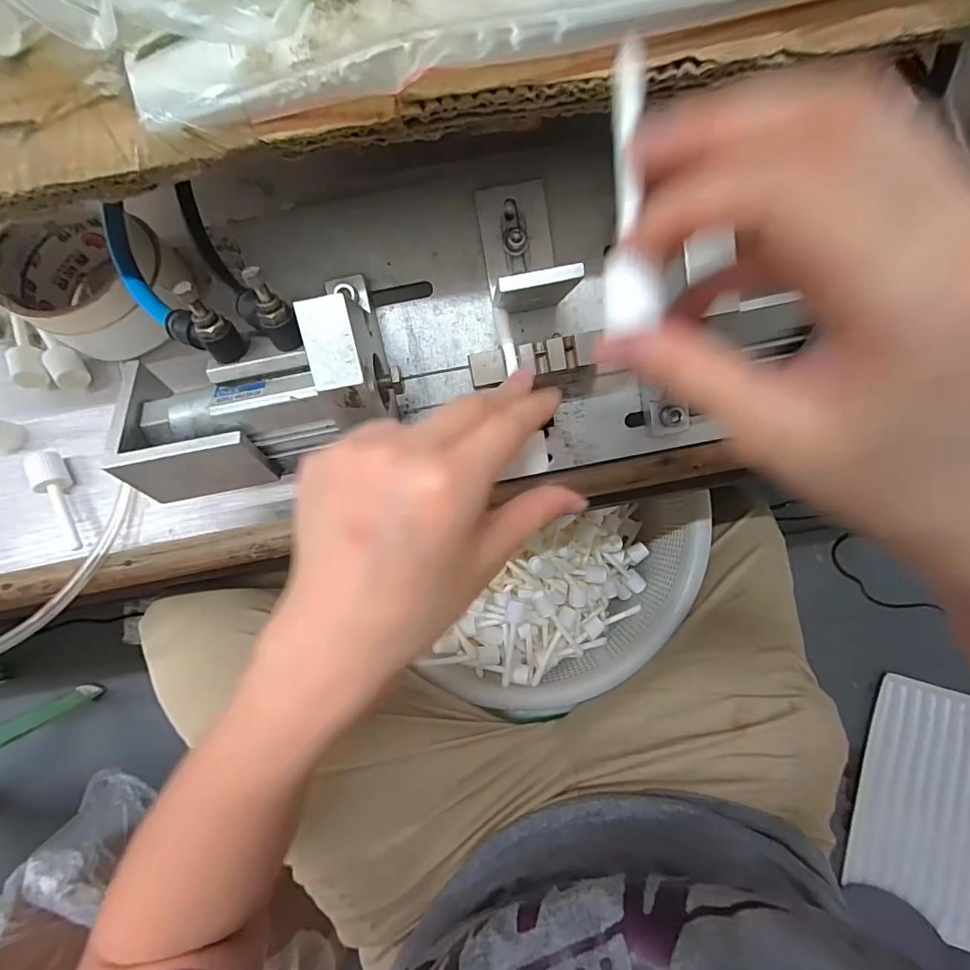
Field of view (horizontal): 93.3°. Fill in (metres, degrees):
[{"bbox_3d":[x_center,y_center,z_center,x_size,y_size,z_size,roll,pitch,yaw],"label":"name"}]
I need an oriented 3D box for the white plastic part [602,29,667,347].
[{"bbox_3d":[0.045,-0.090,0.139,0.015,0.012,0.083,-1,91,2],"label":"white plastic part"}]

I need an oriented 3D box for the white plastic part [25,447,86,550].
[{"bbox_3d":[-0.264,0.010,0.285,0.015,0.018,0.065,-19,83,-1],"label":"white plastic part"}]

